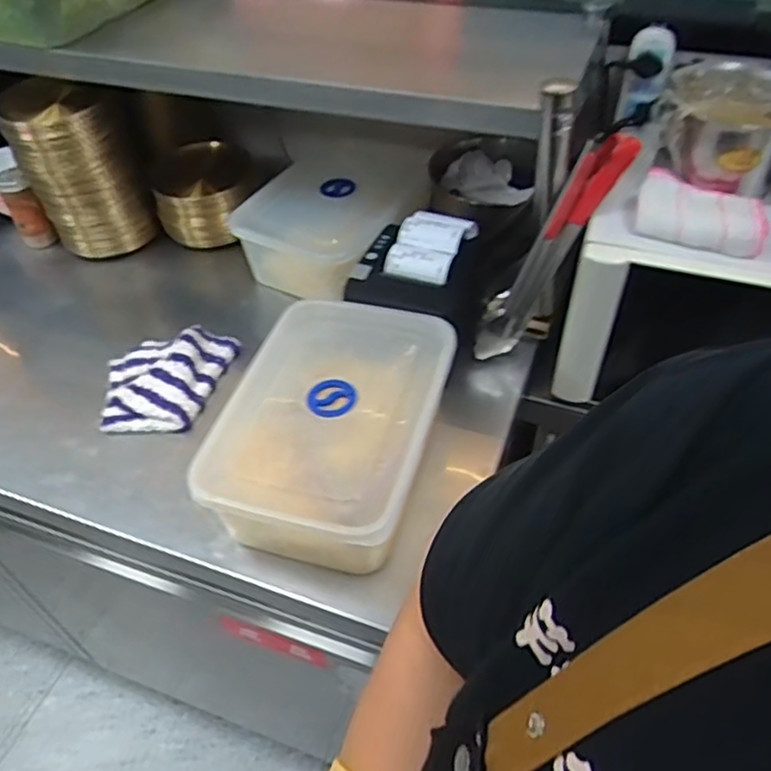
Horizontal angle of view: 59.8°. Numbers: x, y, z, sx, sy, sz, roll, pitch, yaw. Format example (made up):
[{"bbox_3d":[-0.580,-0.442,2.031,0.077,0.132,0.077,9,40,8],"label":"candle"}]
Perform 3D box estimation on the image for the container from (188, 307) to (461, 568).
[{"bbox_3d":[-0.054,0.044,0.749,0.212,0.096,0.309,12,49,14],"label":"container"}]

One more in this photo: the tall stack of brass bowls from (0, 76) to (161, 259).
[{"bbox_3d":[-0.494,-0.350,1.092,0.170,0.238,0.166,-24,50,-18],"label":"tall stack of brass bowls"}]

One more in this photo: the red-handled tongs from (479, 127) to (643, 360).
[{"bbox_3d":[0.196,-0.162,0.823,0.064,0.308,0.028,4,39,-33],"label":"red-handled tongs"}]

